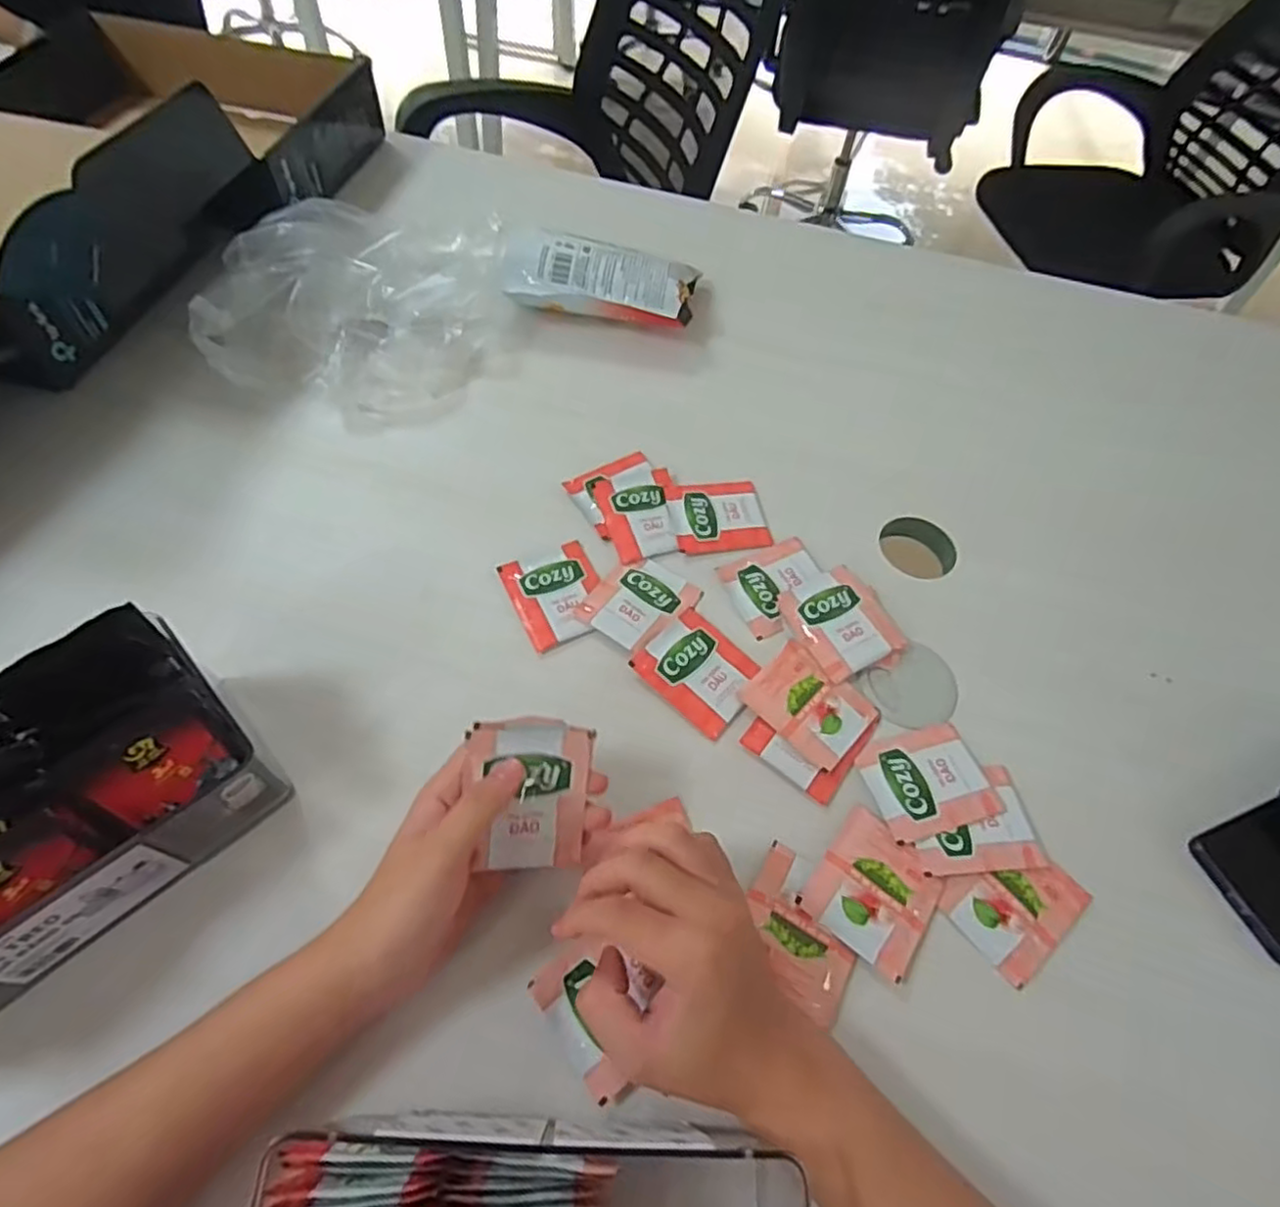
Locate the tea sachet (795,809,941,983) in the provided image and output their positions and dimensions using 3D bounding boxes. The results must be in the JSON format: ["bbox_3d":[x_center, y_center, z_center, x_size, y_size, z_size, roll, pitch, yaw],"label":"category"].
[{"bbox_3d":[0.137,0.166,0.391,0.065,0.004,0.071,36,62,16],"label":"tea sachet"}]

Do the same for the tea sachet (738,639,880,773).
[{"bbox_3d":[0.113,0.067,0.449,0.074,0.008,0.062,39,63,18],"label":"tea sachet"}]

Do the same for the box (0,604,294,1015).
[{"bbox_3d":[-0.305,0.111,0.333,0.100,0.108,0.203,42,64,19],"label":"box"}]

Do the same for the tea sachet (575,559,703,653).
[{"bbox_3d":[-0.001,-0.002,0.483,0.062,0.004,0.074,34,62,15],"label":"tea sachet"}]

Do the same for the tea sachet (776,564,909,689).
[{"bbox_3d":[0.143,0.013,0.483,0.069,0.012,0.076,-24,64,-18],"label":"tea sachet"}]

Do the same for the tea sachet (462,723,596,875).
[{"bbox_3d":[-0.058,0.101,0.360,0.062,0.011,0.074,3,93,-16],"label":"tea sachet"}]

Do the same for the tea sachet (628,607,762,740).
[{"bbox_3d":[0.041,0.045,0.458,0.075,0.005,0.065,39,63,18],"label":"tea sachet"}]

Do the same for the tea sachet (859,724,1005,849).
[{"bbox_3d":[0.182,0.112,0.426,0.077,0.007,0.061,-14,61,-13],"label":"tea sachet"}]

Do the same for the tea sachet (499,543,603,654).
[{"bbox_3d":[-0.059,-0.008,0.484,0.064,0.004,0.076,-22,63,-17],"label":"tea sachet"}]

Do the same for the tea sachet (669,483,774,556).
[{"bbox_3d":[0.063,-0.070,0.531,0.075,0.005,0.066,-6,59,-9],"label":"tea sachet"}]

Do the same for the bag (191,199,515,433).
[{"bbox_3d":[-0.233,-0.276,0.600,0.206,0.065,0.245,16,59,5],"label":"bag"}]

